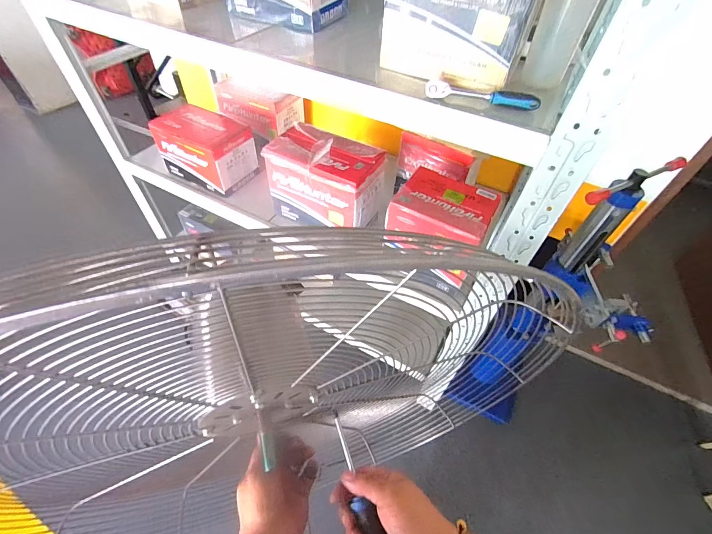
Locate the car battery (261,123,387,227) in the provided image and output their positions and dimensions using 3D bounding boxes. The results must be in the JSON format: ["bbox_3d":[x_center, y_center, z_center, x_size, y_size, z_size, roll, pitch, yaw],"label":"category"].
[{"bbox_3d":[-0.094,-0.257,1.042,0.308,0.231,0.180,25,53,16],"label":"car battery"}]

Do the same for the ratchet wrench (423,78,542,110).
[{"bbox_3d":[0.214,-0.291,0.585,0.189,0.022,0.026,15,51,8],"label":"ratchet wrench"}]

